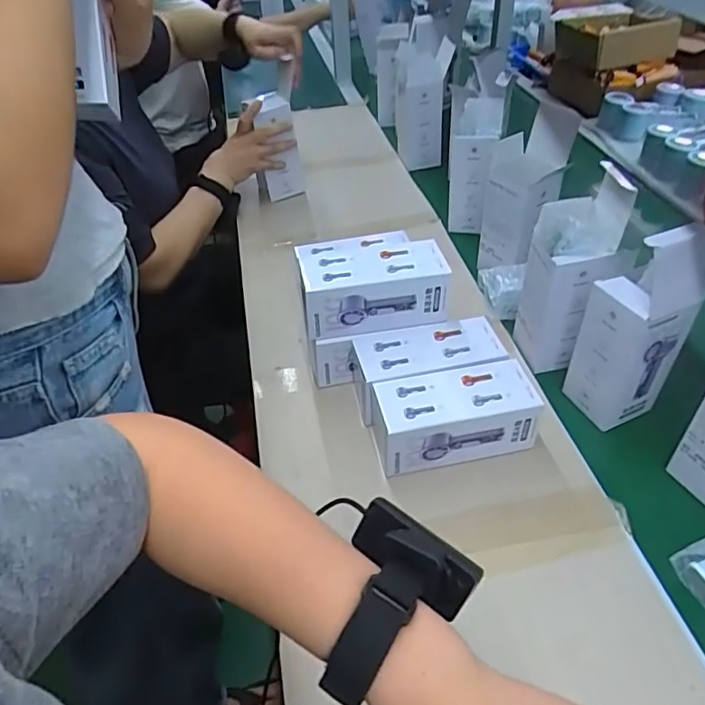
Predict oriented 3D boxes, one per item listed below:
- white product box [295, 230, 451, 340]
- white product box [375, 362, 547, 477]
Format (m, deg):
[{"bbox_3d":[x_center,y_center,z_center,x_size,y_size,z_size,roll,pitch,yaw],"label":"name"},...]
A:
[{"bbox_3d":[0.022,-0.078,0.661,0.166,0.079,0.090,-7,40,-3],"label":"white product box"},{"bbox_3d":[0.108,0.069,0.612,0.159,0.072,0.076,-10,40,-6],"label":"white product box"}]

